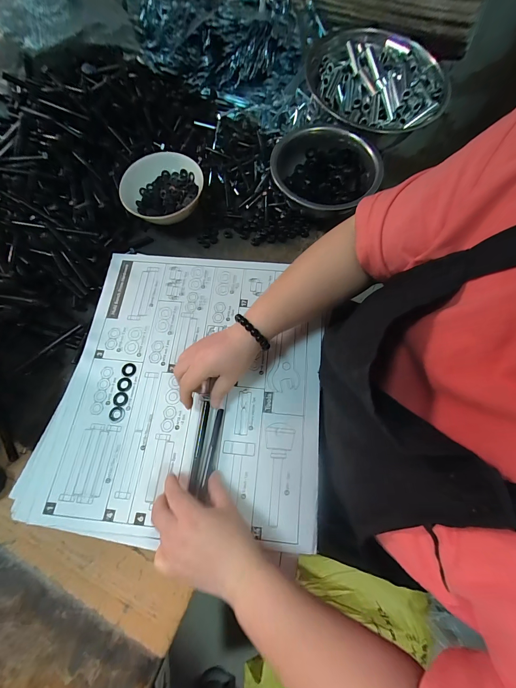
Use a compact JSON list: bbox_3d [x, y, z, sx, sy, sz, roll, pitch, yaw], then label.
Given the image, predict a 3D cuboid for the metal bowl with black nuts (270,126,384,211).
[{"bbox_3d":[0.104,-0.281,0.477,0.166,0.068,0.168,-1,71,2],"label":"metal bowl with black nuts"}]

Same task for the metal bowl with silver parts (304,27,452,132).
[{"bbox_3d":[0.211,-0.469,0.512,0.219,0.056,0.235,-1,71,2],"label":"metal bowl with silver parts"}]

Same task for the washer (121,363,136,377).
[{"bbox_3d":[-0.179,0.035,0.392,0.020,0.004,0.019,-1,71,2],"label":"washer"}]

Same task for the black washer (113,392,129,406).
[{"bbox_3d":[-0.184,0.073,0.378,0.019,0.004,0.018,-3,71,1],"label":"black washer"}]

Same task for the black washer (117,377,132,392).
[{"bbox_3d":[-0.182,0.055,0.385,0.019,0.004,0.019,-1,71,2],"label":"black washer"}]

